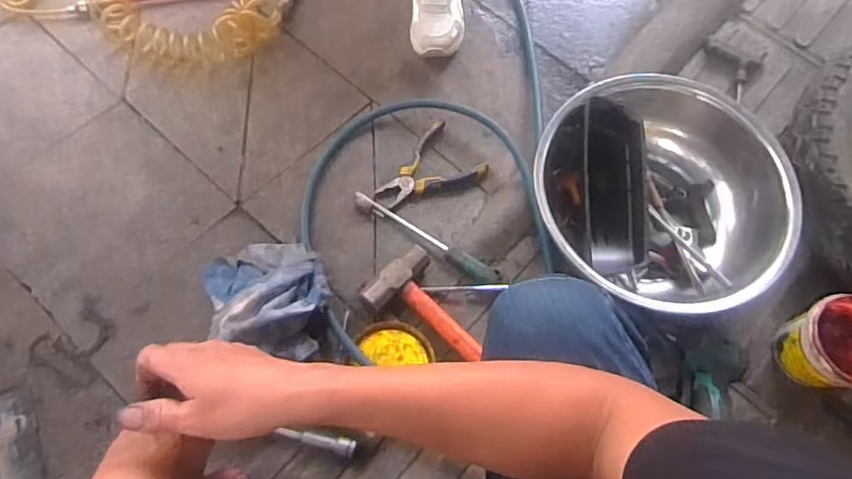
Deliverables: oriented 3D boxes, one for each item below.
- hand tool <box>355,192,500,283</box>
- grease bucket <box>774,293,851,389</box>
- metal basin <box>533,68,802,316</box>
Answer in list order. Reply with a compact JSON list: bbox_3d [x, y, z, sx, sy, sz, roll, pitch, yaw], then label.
[{"bbox_3d":[-0.005,-0.001,0.926,0.264,0.030,0.029,31,73,12],"label":"hand tool"},{"bbox_3d":[0.594,0.150,0.848,0.127,0.115,0.123,0,70,1],"label":"grease bucket"},{"bbox_3d":[0.358,-0.069,0.920,0.376,0.159,0.357,8,70,4],"label":"metal basin"}]

